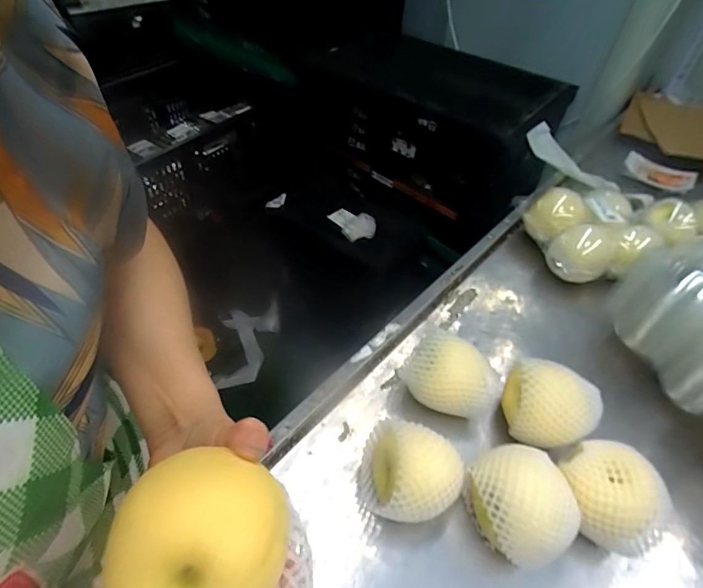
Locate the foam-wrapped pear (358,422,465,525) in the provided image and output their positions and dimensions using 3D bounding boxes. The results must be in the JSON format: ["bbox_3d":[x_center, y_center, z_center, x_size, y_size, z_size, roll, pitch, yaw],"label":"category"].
[{"bbox_3d":[0.060,0.192,0.451,0.100,0.088,0.088,14,50,9],"label":"foam-wrapped pear"}]

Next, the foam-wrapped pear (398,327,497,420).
[{"bbox_3d":[0.121,0.108,0.528,0.109,0.083,0.080,33,55,23],"label":"foam-wrapped pear"}]

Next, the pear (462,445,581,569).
[{"bbox_3d":[0.168,0.213,0.431,0.091,0.092,0.104,-12,51,-13],"label":"pear"}]

